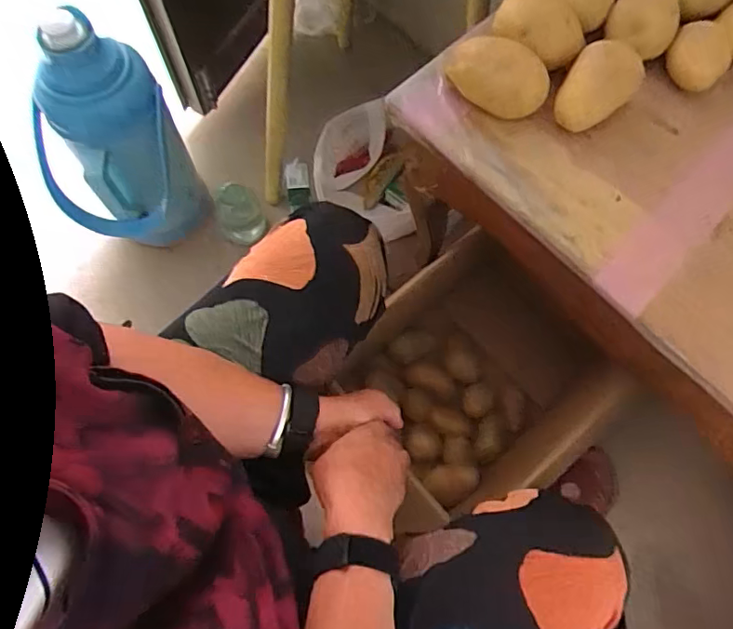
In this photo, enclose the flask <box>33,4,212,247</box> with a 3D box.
[{"bbox_3d":[-0.354,-0.220,0.757,0.123,0.337,0.190,37,74,10],"label":"flask"}]

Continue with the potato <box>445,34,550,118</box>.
[{"bbox_3d":[0.118,-0.213,0.462,0.088,0.059,0.052,29,73,8],"label":"potato"}]

